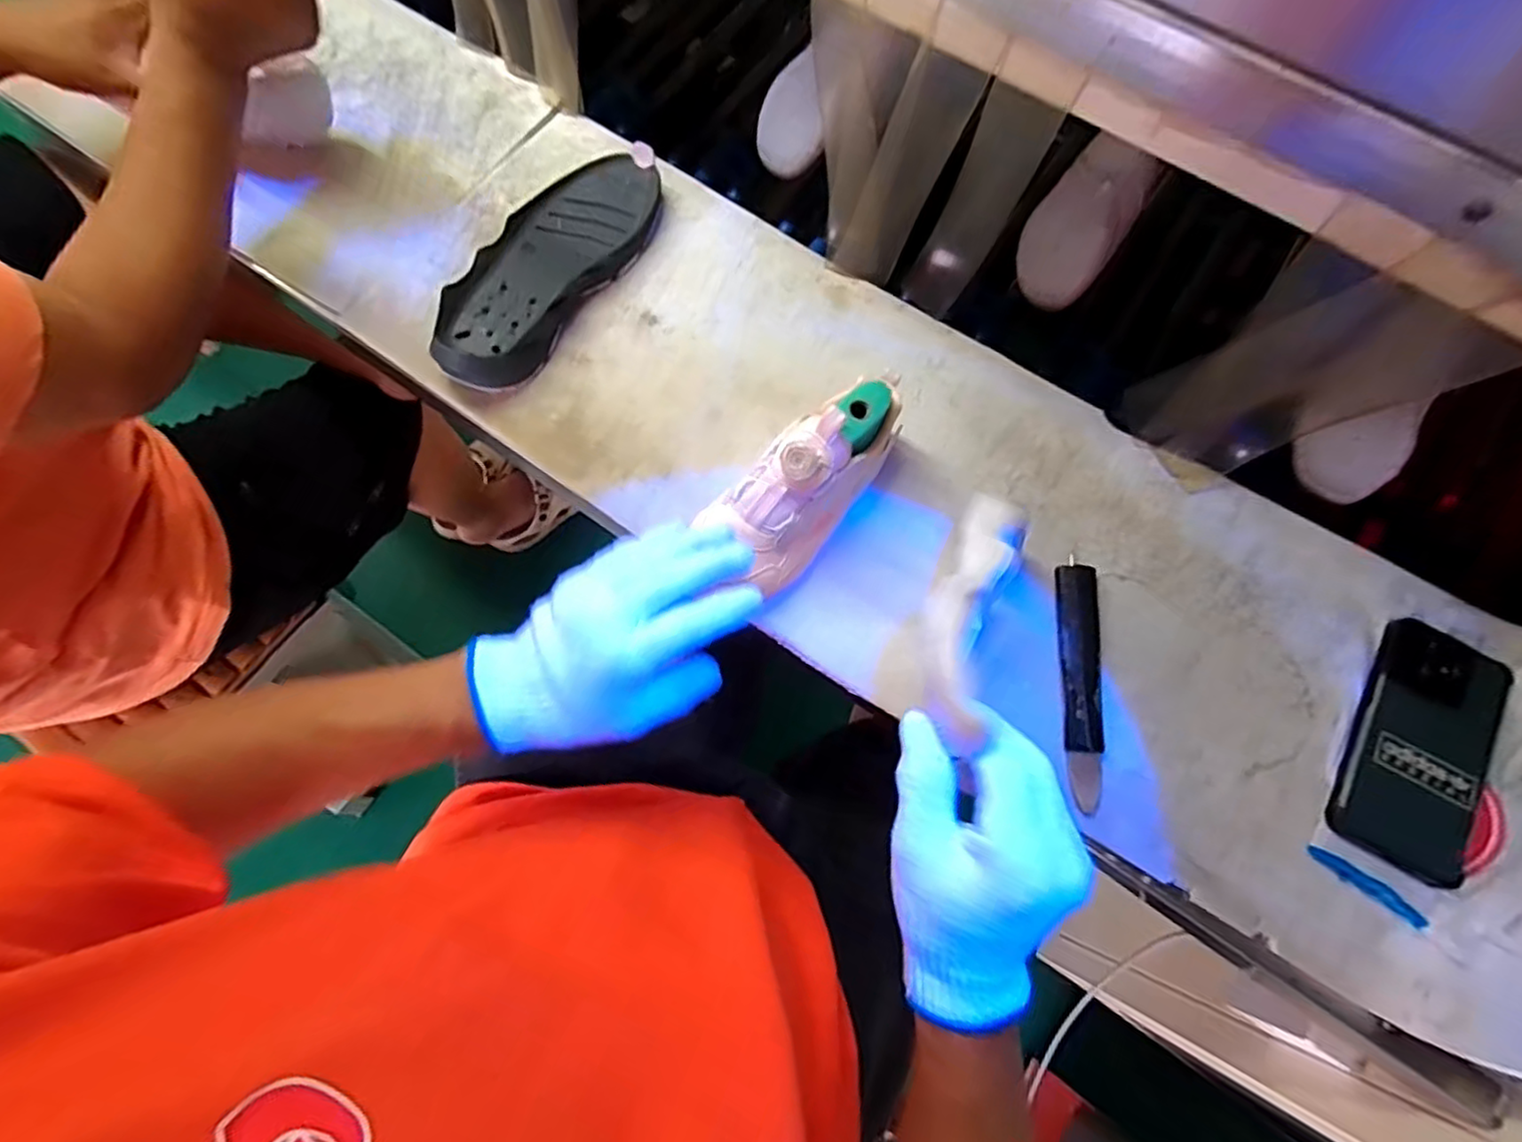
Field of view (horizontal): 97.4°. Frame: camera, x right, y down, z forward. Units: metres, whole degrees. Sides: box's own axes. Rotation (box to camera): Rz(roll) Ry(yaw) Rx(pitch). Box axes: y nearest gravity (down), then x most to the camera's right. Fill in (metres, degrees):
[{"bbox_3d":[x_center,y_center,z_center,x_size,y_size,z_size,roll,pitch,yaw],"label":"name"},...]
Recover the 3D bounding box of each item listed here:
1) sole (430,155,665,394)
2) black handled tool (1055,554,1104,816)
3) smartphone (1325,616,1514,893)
[{"bbox_3d":[-0.175,-0.252,0.553,0.096,0.033,0.241,30,75,8],"label":"sole"},{"bbox_3d":[0.224,0.078,0.466,0.029,0.012,0.167,5,73,1],"label":"black handled tool"},{"bbox_3d":[0.443,0.118,0.445,0.085,0.012,0.162,31,74,13],"label":"smartphone"}]

